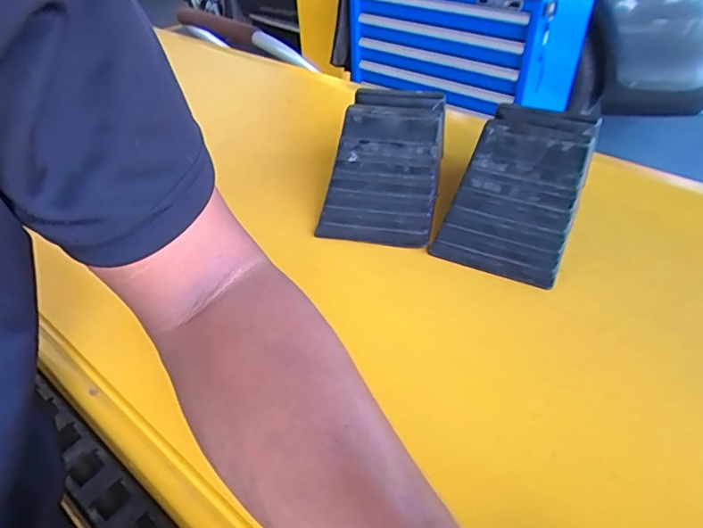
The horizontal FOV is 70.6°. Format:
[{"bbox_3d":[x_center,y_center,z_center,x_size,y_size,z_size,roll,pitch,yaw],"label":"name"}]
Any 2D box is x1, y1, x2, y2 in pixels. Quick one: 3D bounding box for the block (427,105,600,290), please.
[{"bbox_3d":[0.148,-0.067,0.433,0.102,0.077,0.168,21,45,24],"label":"block"}]

